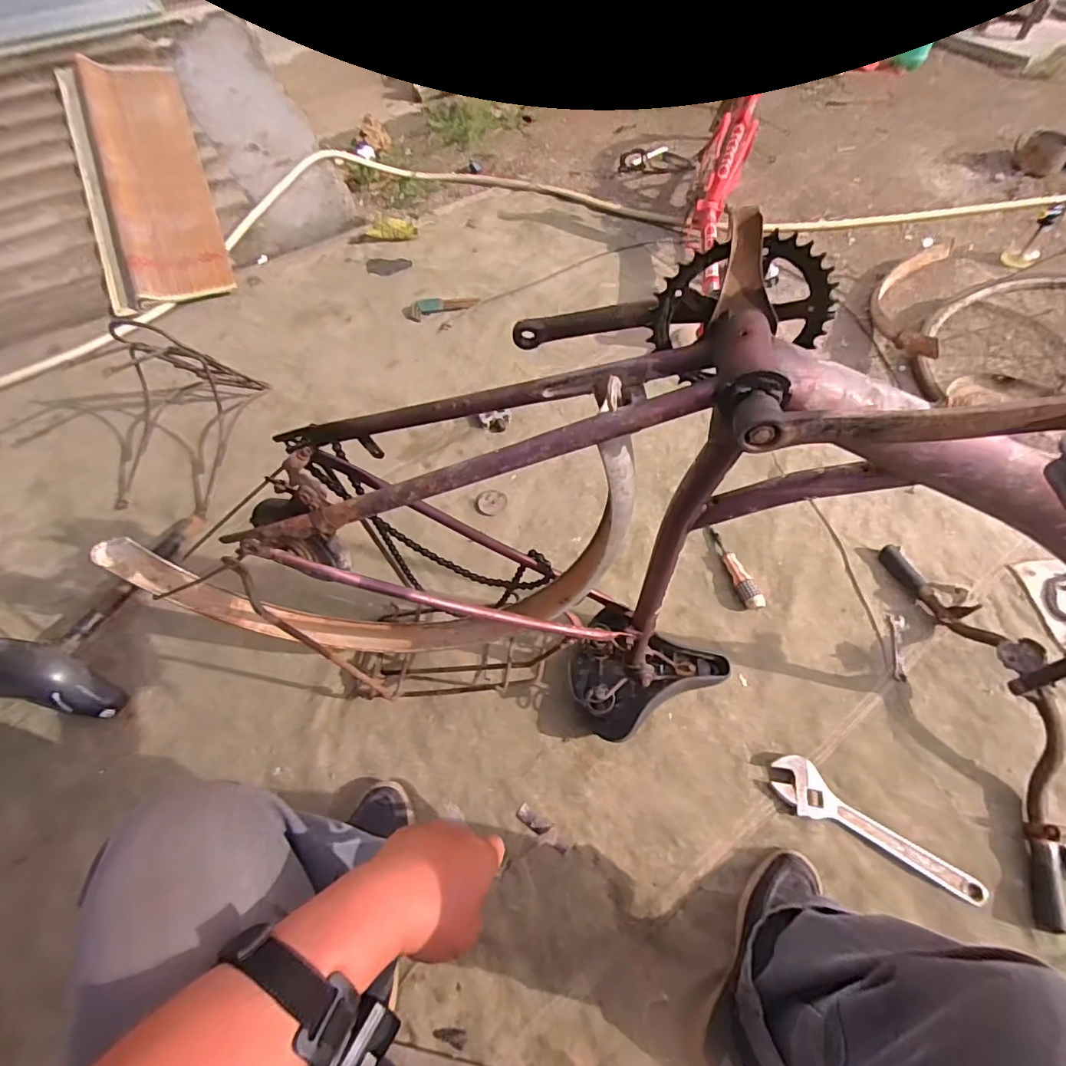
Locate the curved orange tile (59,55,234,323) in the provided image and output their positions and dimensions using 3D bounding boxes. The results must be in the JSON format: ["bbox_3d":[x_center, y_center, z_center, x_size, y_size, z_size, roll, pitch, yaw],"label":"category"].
[{"bbox_3d":[-0.901,-0.817,1.230,0.264,0.091,0.604,-14,90,-8],"label":"curved orange tile"}]

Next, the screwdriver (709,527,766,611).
[{"bbox_3d":[0.363,0.060,0.965,0.034,0.031,0.169,-17,61,-9],"label":"screwdriver"}]

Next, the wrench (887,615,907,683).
[{"bbox_3d":[0.616,0.195,0.905,0.026,0.007,0.119,15,61,9],"label":"wrench"}]

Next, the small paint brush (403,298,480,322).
[{"bbox_3d":[-0.226,-0.566,1.323,0.187,0.033,0.045,-21,62,-12],"label":"small paint brush"}]

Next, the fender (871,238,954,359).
[{"bbox_3d":[0.971,-0.627,1.361,0.153,0.091,0.568,25,63,14],"label":"fender"}]

